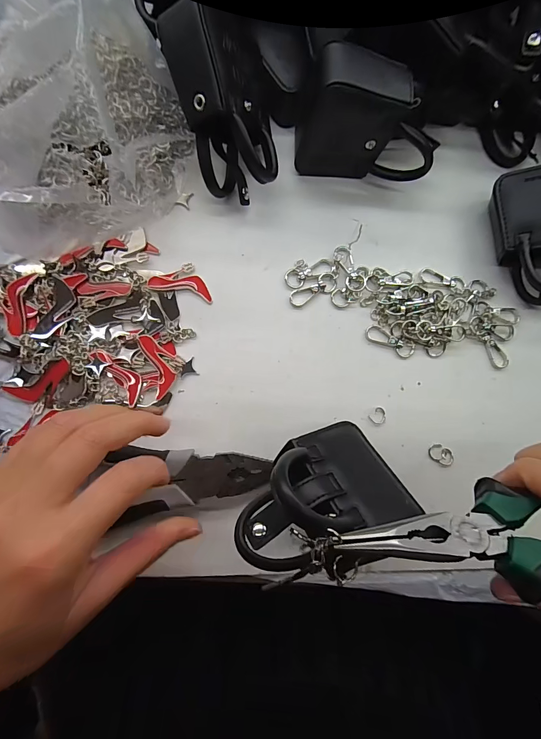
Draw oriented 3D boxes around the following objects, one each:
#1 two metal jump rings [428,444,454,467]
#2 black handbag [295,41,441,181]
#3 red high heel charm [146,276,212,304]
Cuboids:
[{"bbox_3d":[0.130,0.065,0.258,0.019,0.005,0.013,35,81,-1],"label":"two metal jump rings"},{"bbox_3d":[0.072,-0.177,0.248,0.099,0.074,0.046,9,83,-5],"label":"black handbag"},{"bbox_3d":[-0.066,-0.064,0.255,0.047,0.004,0.017,11,82,-4],"label":"red high heel charm"}]

